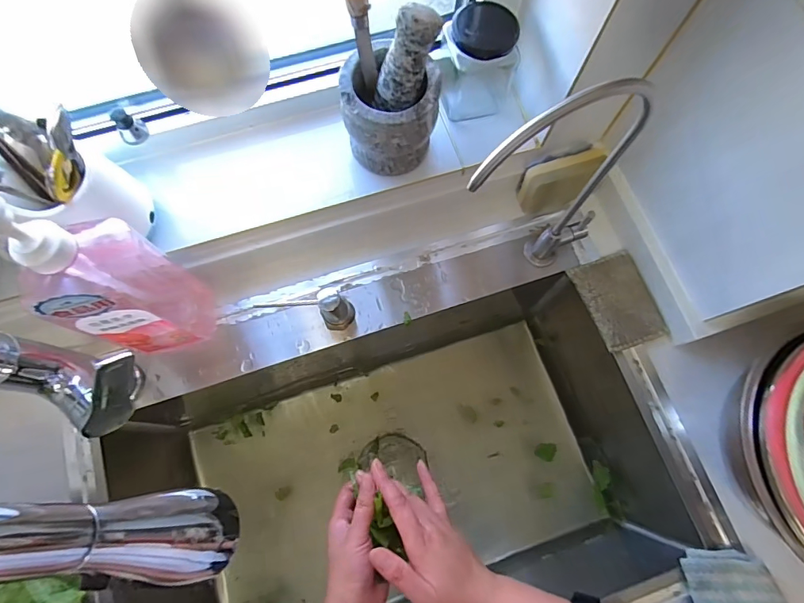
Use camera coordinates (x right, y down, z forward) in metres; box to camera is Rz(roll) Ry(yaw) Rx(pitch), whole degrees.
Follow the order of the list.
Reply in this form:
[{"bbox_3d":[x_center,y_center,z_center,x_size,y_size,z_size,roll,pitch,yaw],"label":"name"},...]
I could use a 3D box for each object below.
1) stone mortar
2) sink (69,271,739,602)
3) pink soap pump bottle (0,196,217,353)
[{"bbox_3d":[-0.013,-0.209,0.505,0.102,0.103,0.097,0,74,-1],"label":"stone mortar"},{"bbox_3d":[-0.006,0.260,0.619,0.681,0.258,0.443,-17,75,-6],"label":"sink"},{"bbox_3d":[-0.266,-0.017,0.416,0.063,0.292,0.102,1,74,7],"label":"pink soap pump bottle"}]

